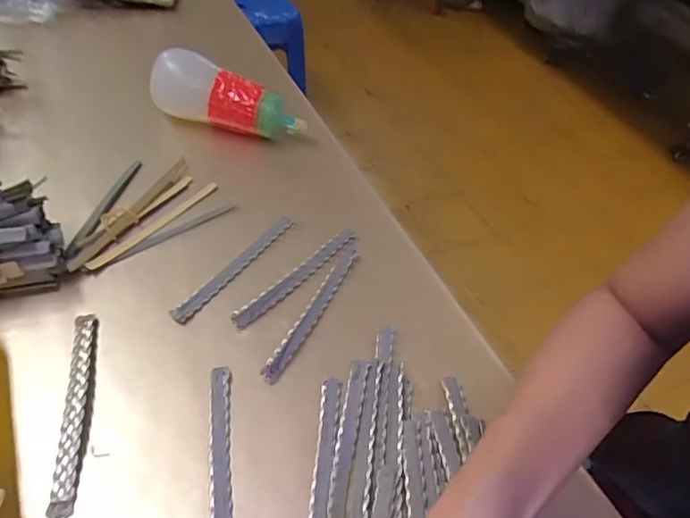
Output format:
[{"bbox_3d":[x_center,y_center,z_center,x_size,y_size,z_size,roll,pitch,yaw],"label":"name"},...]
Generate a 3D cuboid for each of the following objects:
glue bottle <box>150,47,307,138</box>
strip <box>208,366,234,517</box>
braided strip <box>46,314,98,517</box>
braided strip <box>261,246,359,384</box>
[{"bbox_3d":[-0.122,-0.159,0.537,0.162,0.059,0.054,19,48,8],"label":"glue bottle"},{"bbox_3d":[-0.077,0.131,0.328,0.015,0.008,0.138,-3,49,-12],"label":"strip"},{"bbox_3d":[-0.174,0.093,0.344,0.017,0.011,0.137,-4,49,-13],"label":"braided strip"},{"bbox_3d":[-0.024,0.037,0.414,0.013,0.011,0.141,25,49,13],"label":"braided strip"}]

